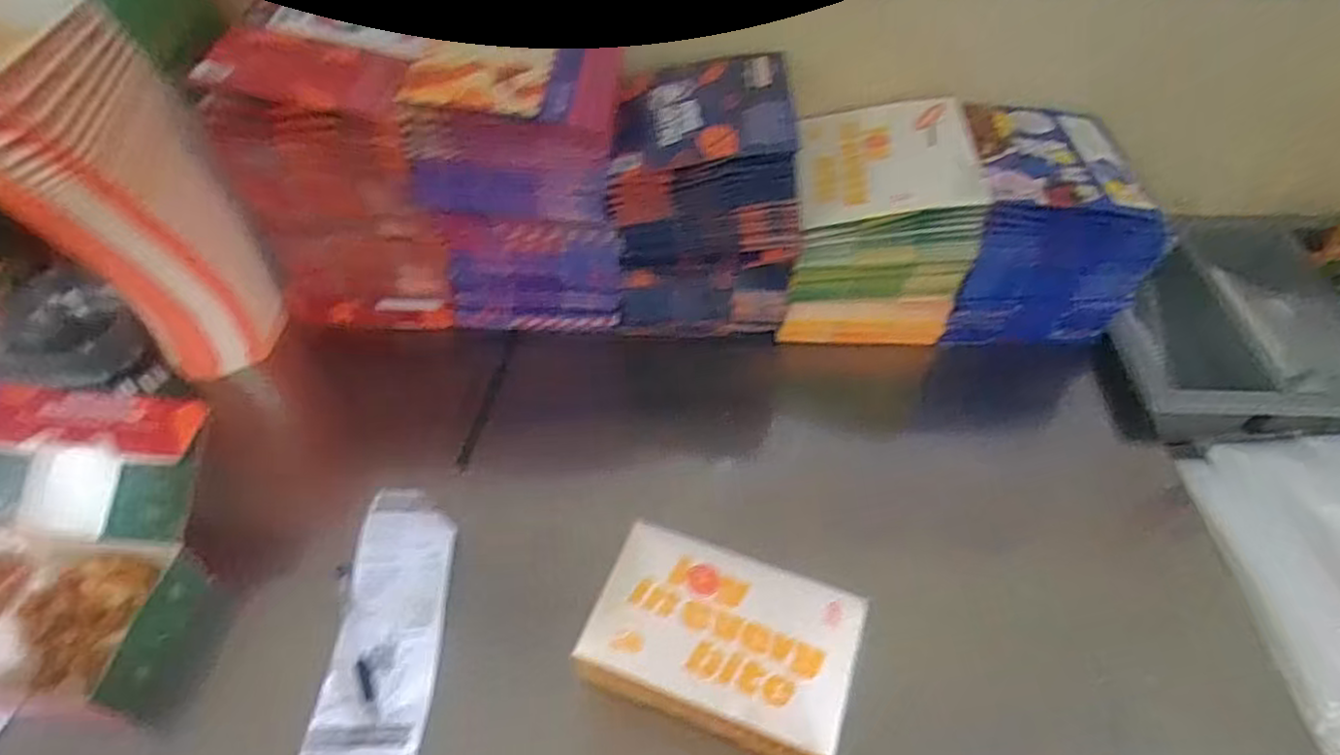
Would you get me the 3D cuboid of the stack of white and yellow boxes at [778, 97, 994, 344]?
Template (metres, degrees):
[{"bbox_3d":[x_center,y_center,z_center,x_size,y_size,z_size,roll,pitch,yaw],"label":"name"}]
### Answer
[{"bbox_3d":[0.204,-0.159,0.715,0.156,0.170,0.176,4,50,4],"label":"stack of white and yellow boxes"}]

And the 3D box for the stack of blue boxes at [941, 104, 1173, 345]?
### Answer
[{"bbox_3d":[0.360,-0.157,0.713,0.166,0.163,0.188,0,50,0],"label":"stack of blue boxes"}]

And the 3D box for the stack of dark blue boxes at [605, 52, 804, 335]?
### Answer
[{"bbox_3d":[0.034,-0.178,0.698,0.164,0.207,0.164,0,50,1],"label":"stack of dark blue boxes"}]

